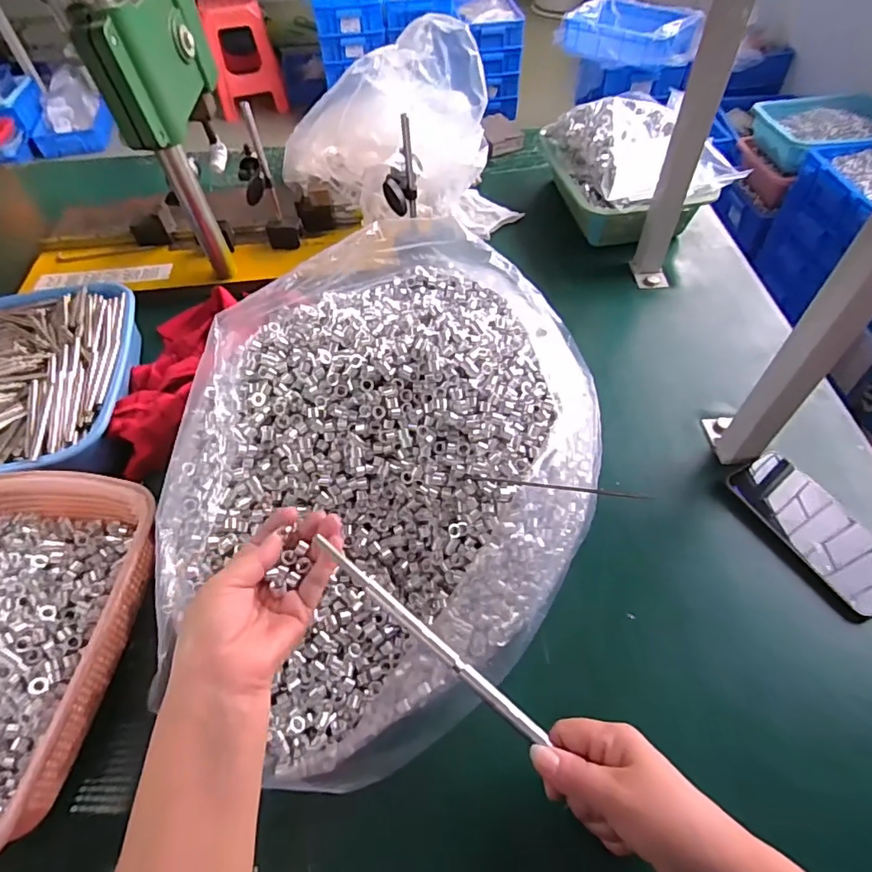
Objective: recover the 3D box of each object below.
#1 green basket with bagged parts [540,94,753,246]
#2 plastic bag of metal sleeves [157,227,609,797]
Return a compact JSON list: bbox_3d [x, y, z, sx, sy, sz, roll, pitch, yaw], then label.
[{"bbox_3d":[0.282,-0.394,0.788,0.187,0.135,0.254,-11,54,-5],"label":"green basket with bagged parts"},{"bbox_3d":[-0.037,0.000,0.507,0.373,0.131,0.551,18,56,15],"label":"plastic bag of metal sleeves"}]

